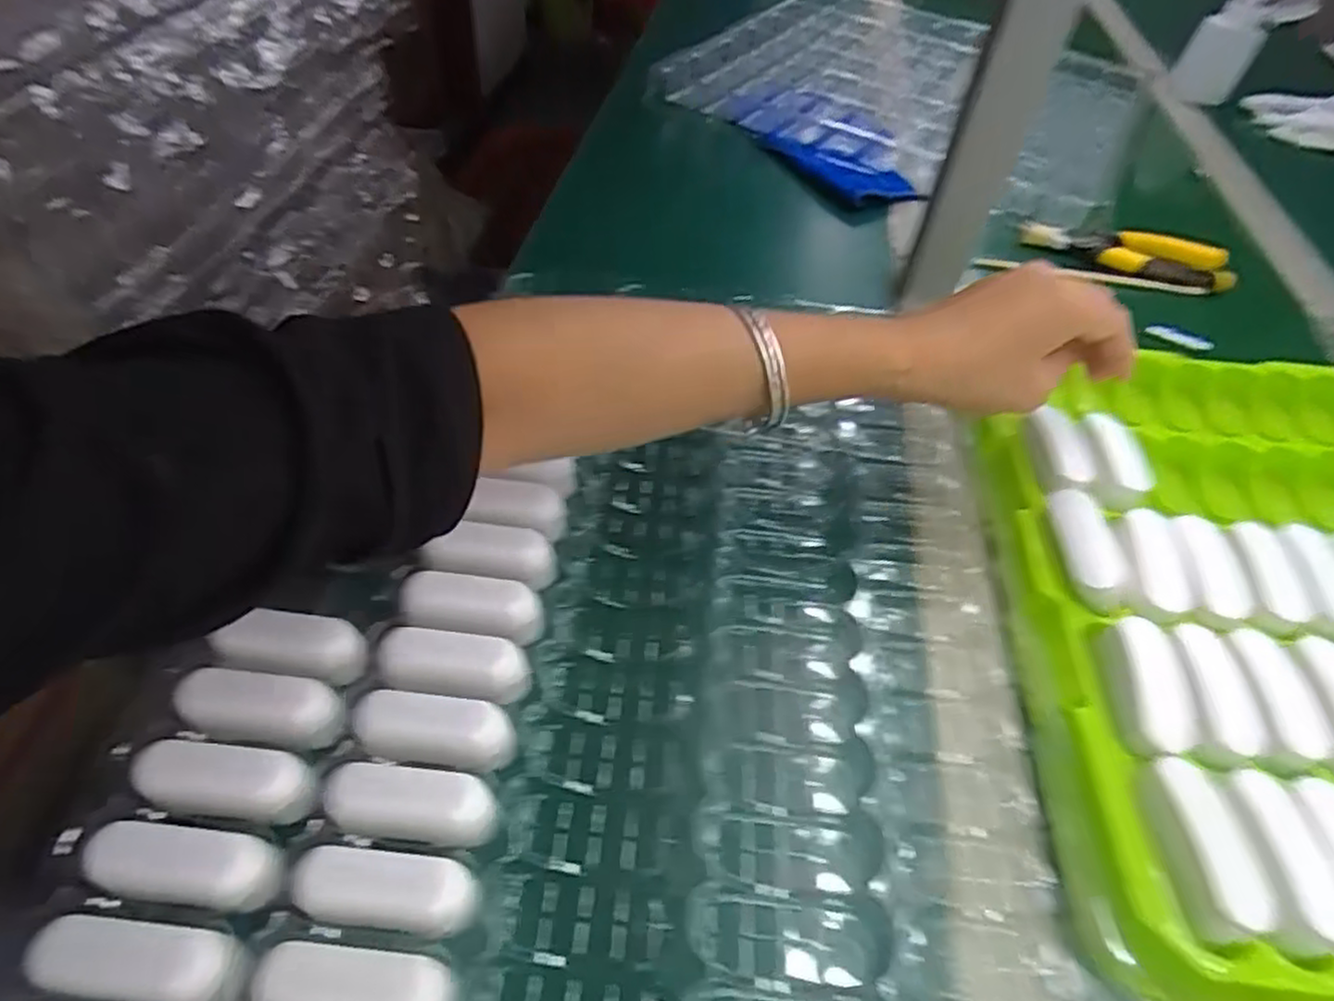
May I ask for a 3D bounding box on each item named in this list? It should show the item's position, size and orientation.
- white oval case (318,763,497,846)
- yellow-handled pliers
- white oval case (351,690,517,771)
[{"bbox_3d":[-0.100,0.122,0.292,0.062,0.029,0.027,2,49,-1],"label":"white oval case"},{"bbox_3d":[0.400,-0.221,0.649,0.168,0.017,0.051,20,49,12],"label":"yellow-handled pliers"},{"bbox_3d":[-0.098,0.100,0.314,0.066,0.025,0.027,5,49,2],"label":"white oval case"}]

